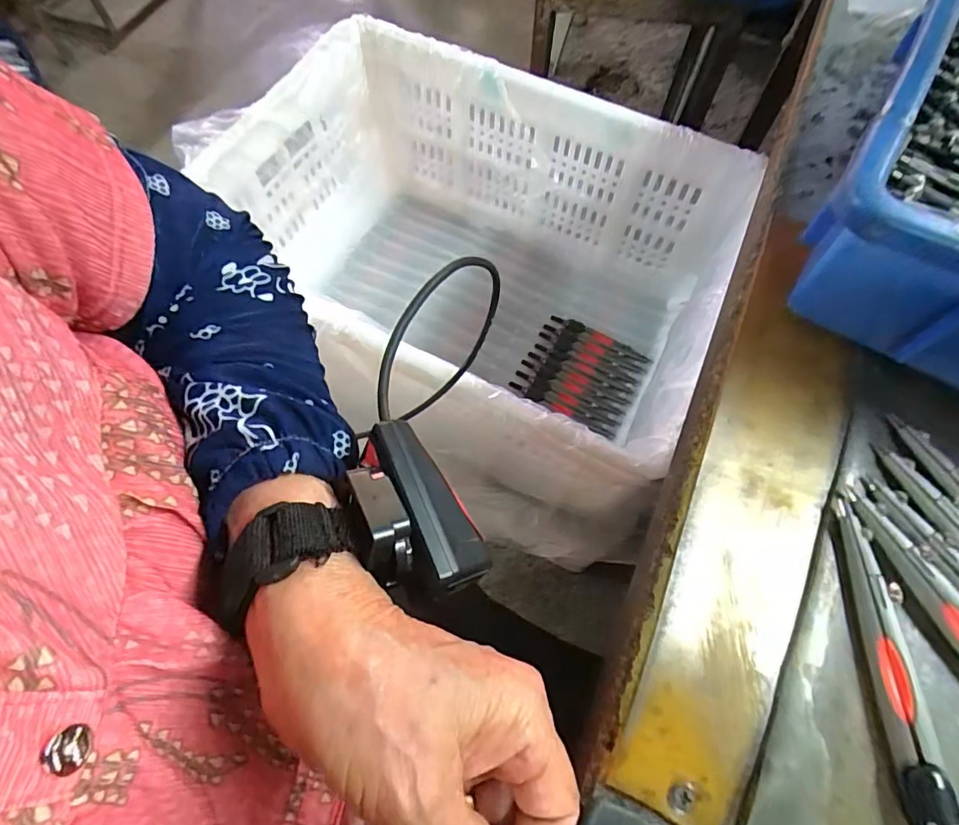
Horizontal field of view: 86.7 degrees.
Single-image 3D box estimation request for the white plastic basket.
[{"bbox_3d":[-0.024,-0.129,0.521,0.474,0.214,0.388,24,68,11],"label":"white plastic basket"}]

